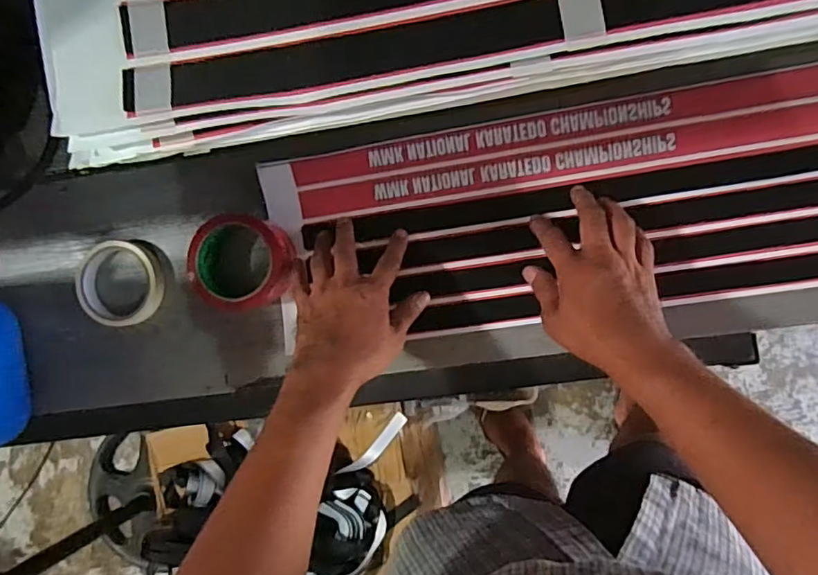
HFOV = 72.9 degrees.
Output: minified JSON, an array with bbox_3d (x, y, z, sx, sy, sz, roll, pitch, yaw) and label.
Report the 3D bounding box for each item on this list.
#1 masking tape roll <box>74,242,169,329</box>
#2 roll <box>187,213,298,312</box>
[{"bbox_3d":[-0.323,-0.005,0.615,0.096,0.026,0.093,0,88,7],"label":"masking tape roll"},{"bbox_3d":[-0.176,-0.024,0.580,0.103,0.049,0.096,0,88,7],"label":"roll"}]

